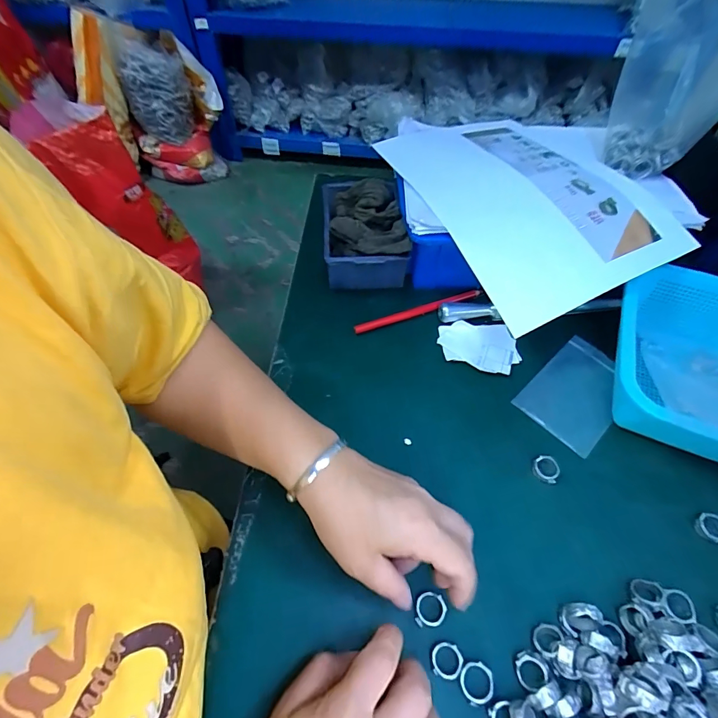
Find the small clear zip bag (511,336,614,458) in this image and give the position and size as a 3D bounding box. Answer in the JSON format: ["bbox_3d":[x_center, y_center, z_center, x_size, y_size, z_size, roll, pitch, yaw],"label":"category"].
[{"bbox_3d":[0.224,0.032,0.401,0.123,0.004,0.078,-38,64,-24],"label":"small clear zip bag"}]

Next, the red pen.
[{"bbox_3d":[0.067,-0.055,0.443,0.153,0.010,0.012,-16,57,-12],"label":"red pen"}]

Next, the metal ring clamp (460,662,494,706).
[{"bbox_3d":[0.079,0.216,0.265,0.023,0.004,0.022,-18,58,-13],"label":"metal ring clamp"}]

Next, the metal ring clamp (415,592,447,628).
[{"bbox_3d":[0.052,0.182,0.288,0.023,0.004,0.021,0,55,-1],"label":"metal ring clamp"}]

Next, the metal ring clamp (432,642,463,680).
[{"bbox_3d":[0.060,0.206,0.271,0.021,0.004,0.020,1,55,-1],"label":"metal ring clamp"}]

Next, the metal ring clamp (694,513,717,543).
[{"bbox_3d":[0.287,0.137,0.322,0.024,0.006,0.022,1,55,-1],"label":"metal ring clamp"}]

